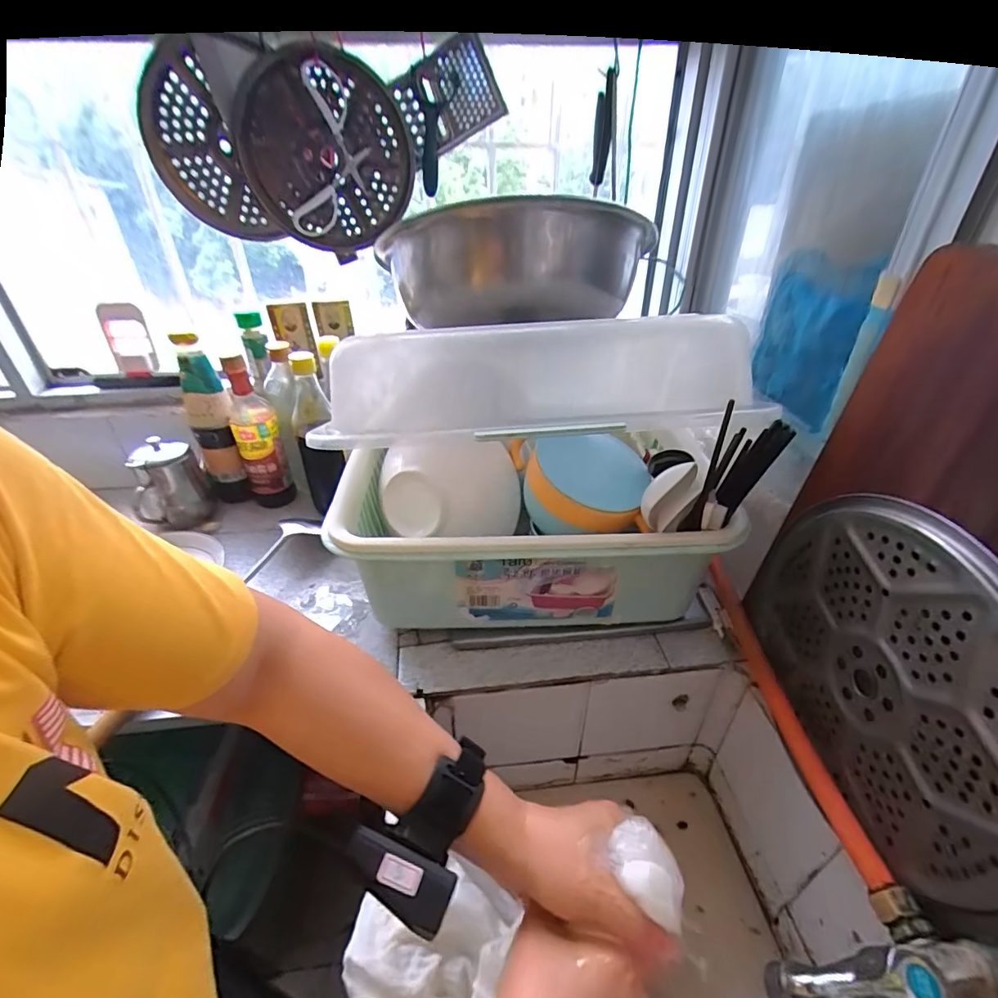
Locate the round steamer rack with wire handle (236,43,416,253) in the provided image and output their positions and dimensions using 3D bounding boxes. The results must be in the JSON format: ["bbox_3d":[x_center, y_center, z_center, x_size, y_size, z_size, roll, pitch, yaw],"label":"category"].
[{"bbox_3d":[-0.213,-0.428,0.606,0.201,0.196,0.030,4,31,-17],"label":"round steamer rack with wire handle"}]

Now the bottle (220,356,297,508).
[{"bbox_3d":[-0.361,-0.091,0.725,0.064,0.239,0.056,-18,38,-23],"label":"bottle"}]

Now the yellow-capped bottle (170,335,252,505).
[{"bbox_3d":[-0.427,-0.113,0.718,0.058,0.250,0.071,-18,38,-23],"label":"yellow-capped bottle"}]

